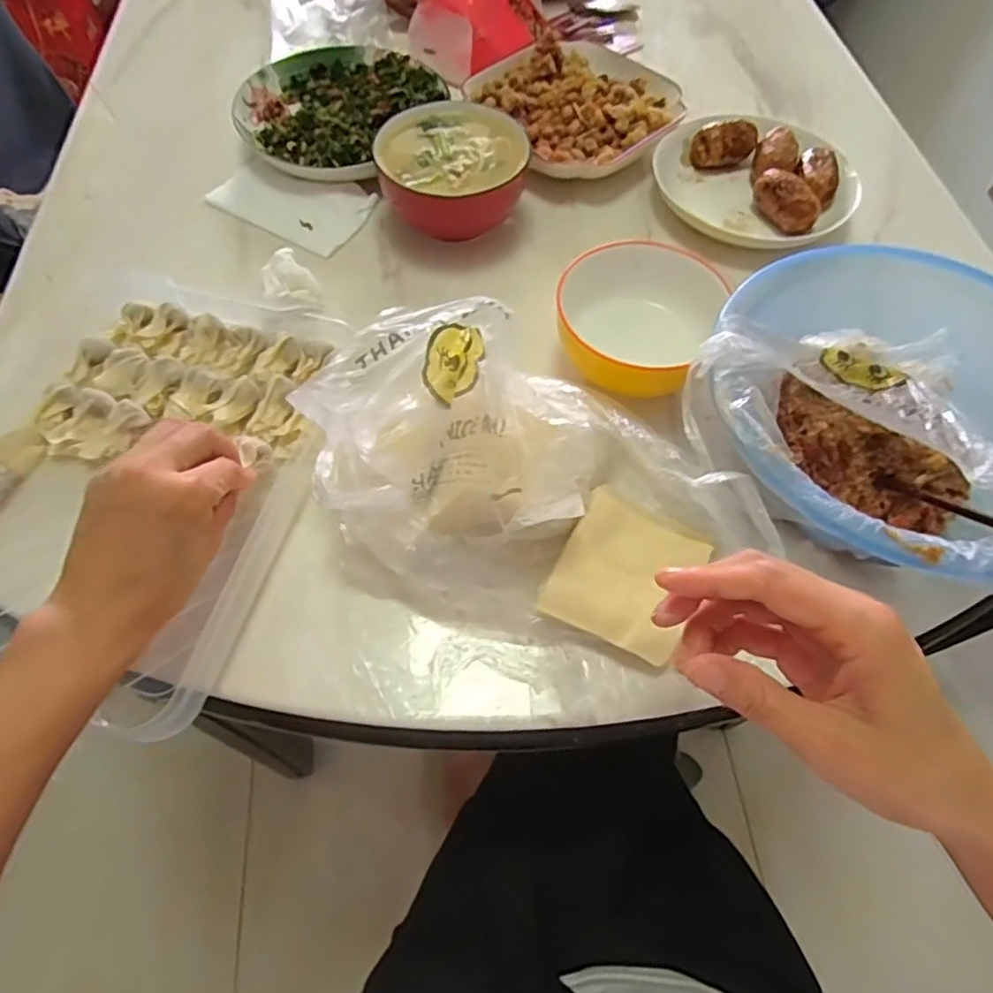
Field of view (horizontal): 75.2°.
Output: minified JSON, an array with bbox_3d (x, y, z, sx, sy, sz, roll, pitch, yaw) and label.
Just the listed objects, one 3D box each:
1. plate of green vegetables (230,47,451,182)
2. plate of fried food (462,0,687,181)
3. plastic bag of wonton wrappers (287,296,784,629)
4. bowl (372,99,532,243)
[{"bbox_3d":[-0.157,-0.376,0.630,0.176,0.033,0.198,30,64,14],"label":"plate of green vegetables"},{"bbox_3d":[0.066,-0.394,0.643,0.184,0.053,0.218,-32,67,-18],"label":"plate of fried food"},{"bbox_3d":[0.019,-0.011,0.377,0.244,0.116,0.148,15,61,6],"label":"plastic bag of wonton wrappers"},{"bbox_3d":[-0.039,-0.279,0.565,0.121,0.071,0.119,1,61,-1],"label":"bowl"}]

